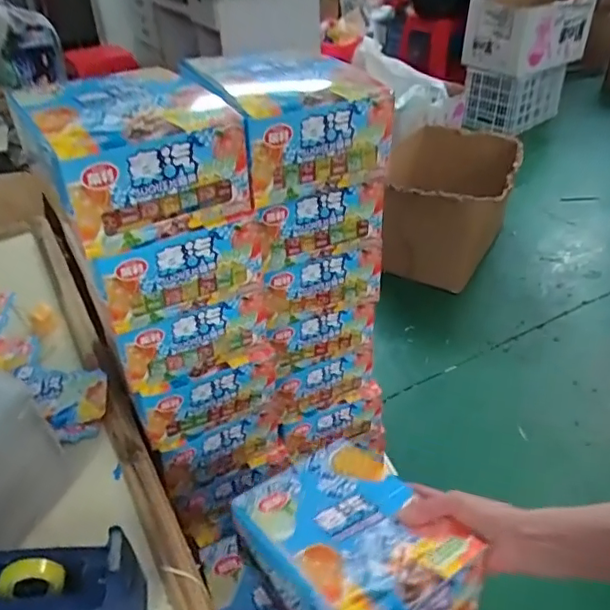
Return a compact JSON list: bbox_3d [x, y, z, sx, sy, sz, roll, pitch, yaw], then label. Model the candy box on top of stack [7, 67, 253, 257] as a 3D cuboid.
[{"bbox_3d":[-0.160,-0.144,0.509,0.156,0.088,0.170,-23,42,-25],"label":"candy box on top of stack"}]

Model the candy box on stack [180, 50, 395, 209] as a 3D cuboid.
[{"bbox_3d":[-0.012,-0.184,0.565,0.156,0.093,0.140,-15,39,-17],"label":"candy box on stack"}]

